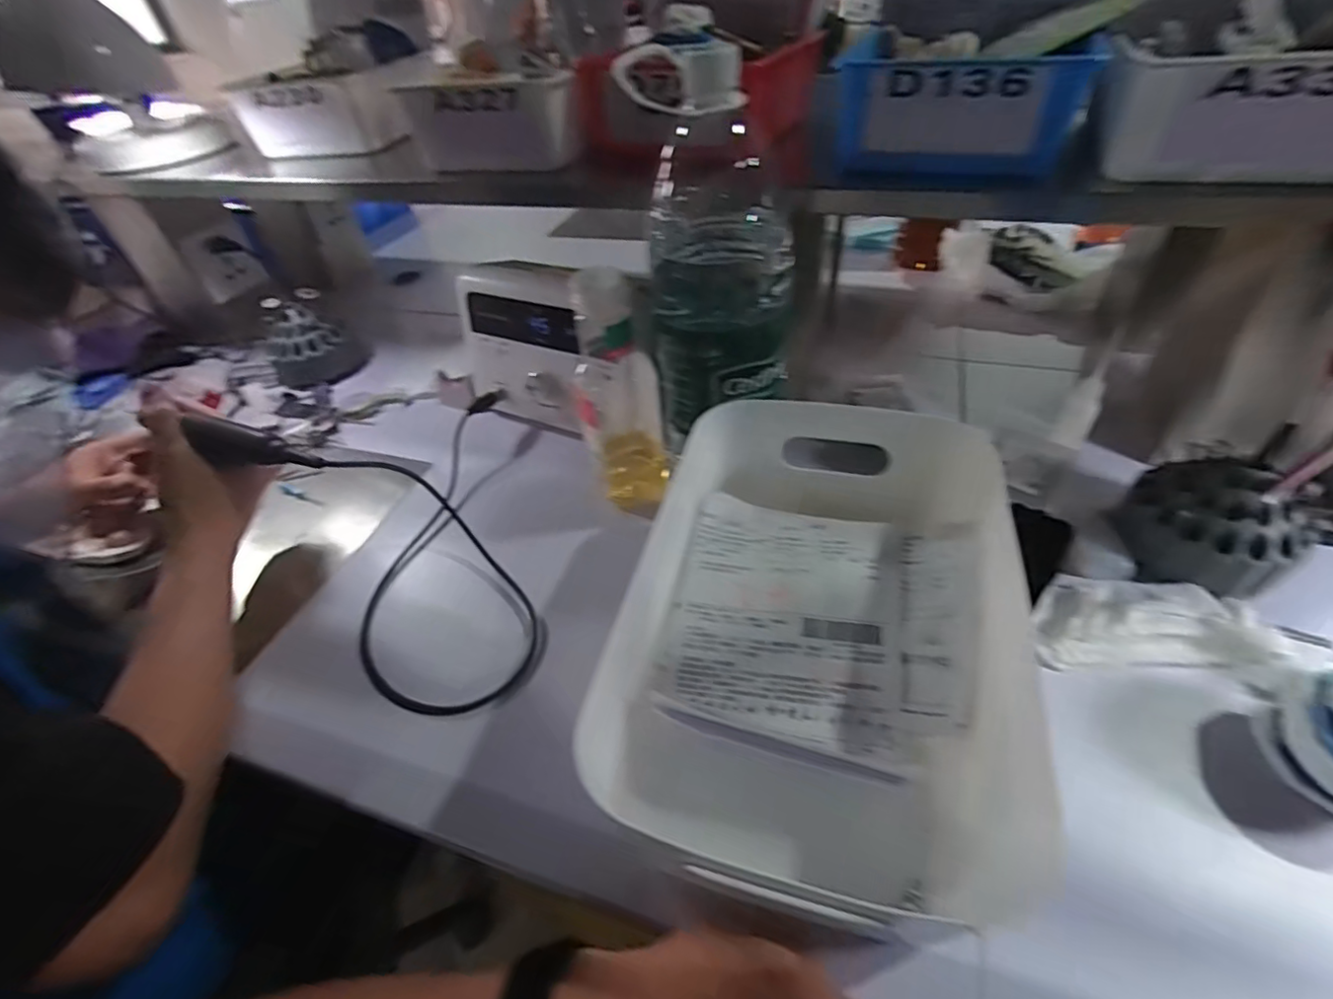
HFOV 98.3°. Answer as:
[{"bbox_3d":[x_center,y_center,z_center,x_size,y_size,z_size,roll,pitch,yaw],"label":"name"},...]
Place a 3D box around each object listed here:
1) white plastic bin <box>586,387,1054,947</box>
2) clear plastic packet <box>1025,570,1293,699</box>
[{"bbox_3d":[0.100,0.072,0.362,0.215,0.113,0.293,8,48,14],"label":"white plastic bin"},{"bbox_3d":[0.330,0.086,0.388,0.147,0.012,0.073,6,46,12],"label":"clear plastic packet"}]

